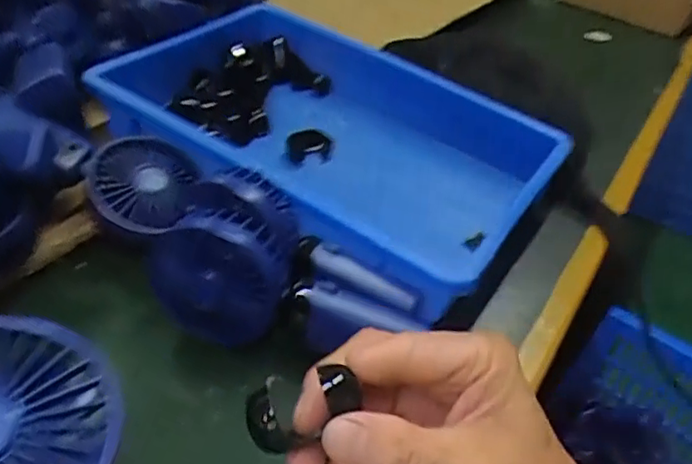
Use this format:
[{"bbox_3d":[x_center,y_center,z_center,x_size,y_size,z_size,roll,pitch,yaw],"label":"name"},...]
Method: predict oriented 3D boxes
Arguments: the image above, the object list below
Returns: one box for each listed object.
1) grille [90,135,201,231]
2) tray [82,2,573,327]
[{"bbox_3d":[-0.156,-0.039,0.456,0.077,0.017,0.083,17,52,-15],"label":"grille"},{"bbox_3d":[-0.016,-0.080,0.537,0.364,0.088,0.262,26,42,23],"label":"tray"}]

